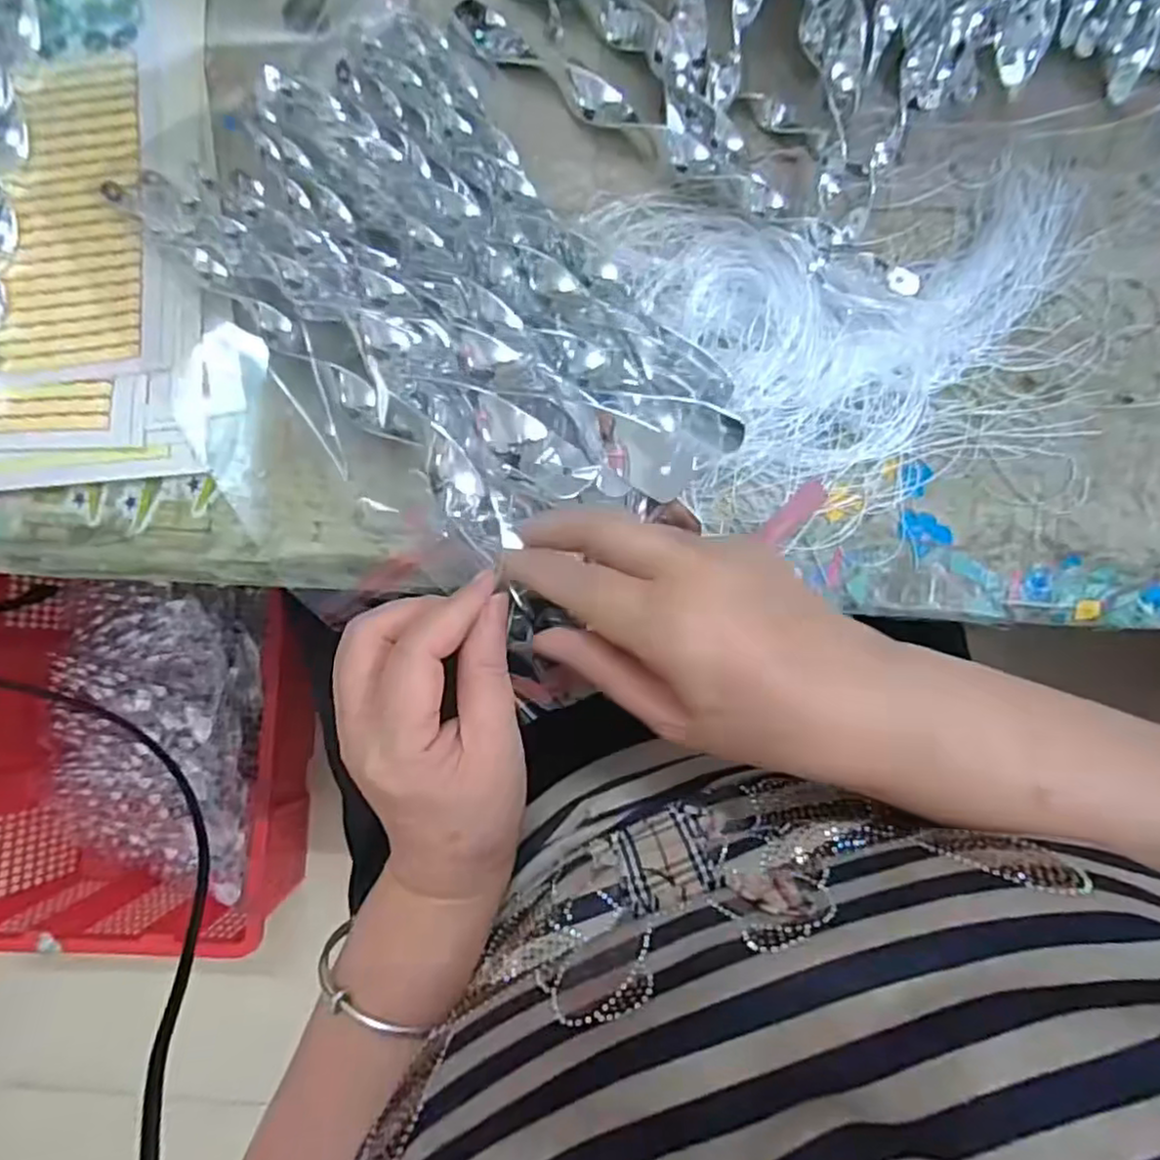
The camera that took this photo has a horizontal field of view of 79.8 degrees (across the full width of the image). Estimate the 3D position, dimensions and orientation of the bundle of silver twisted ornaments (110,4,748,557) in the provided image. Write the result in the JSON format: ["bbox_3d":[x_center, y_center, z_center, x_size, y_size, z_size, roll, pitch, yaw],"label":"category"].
[{"bbox_3d":[-0.080,-0.154,0.333,0.175,0.070,0.300,-38,85,-3],"label":"bundle of silver twisted ornaments"}]

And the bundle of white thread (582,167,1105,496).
[{"bbox_3d":[0.142,-0.131,0.351,0.239,0.021,0.158,-4,84,0],"label":"bundle of white thread"}]

